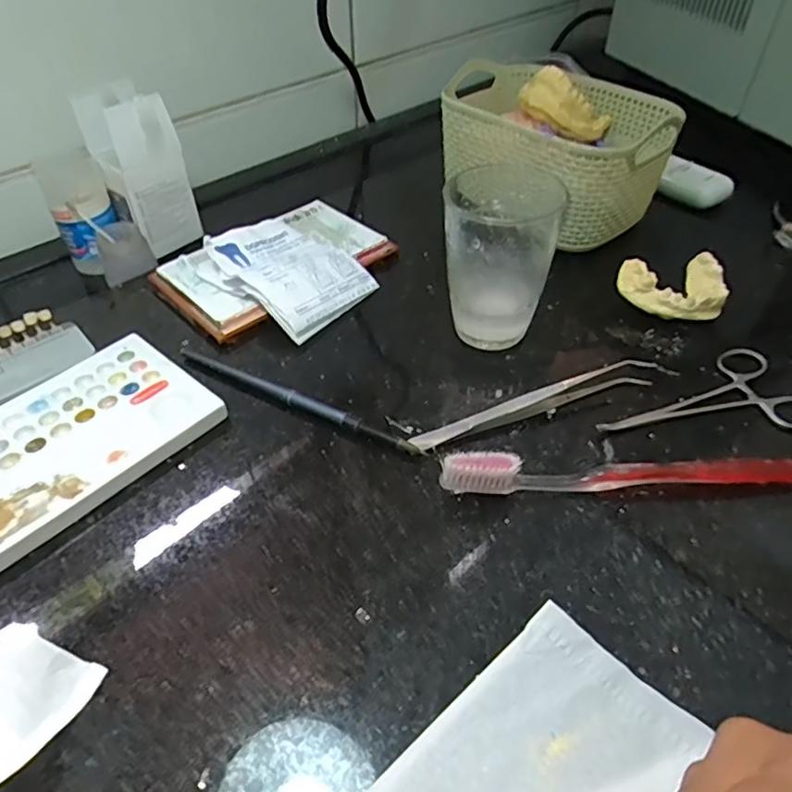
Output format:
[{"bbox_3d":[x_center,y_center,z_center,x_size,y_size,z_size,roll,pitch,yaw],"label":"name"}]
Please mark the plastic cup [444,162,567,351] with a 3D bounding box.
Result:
[{"bbox_3d":[0.062,-0.076,0.358,0.057,0.093,0.061,9,47,11],"label":"plastic cup"}]

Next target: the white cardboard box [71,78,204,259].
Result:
[{"bbox_3d":[-0.200,-0.176,0.479,0.053,0.116,0.058,-32,53,-26],"label":"white cardboard box"}]

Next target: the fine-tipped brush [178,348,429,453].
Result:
[{"bbox_3d":[-0.057,0.002,0.343,0.163,0.010,0.010,21,50,21],"label":"fine-tipped brush"}]

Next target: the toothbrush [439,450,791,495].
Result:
[{"bbox_3d":[0.115,0.036,0.292,0.184,0.026,0.011,-2,46,0],"label":"toothbrush"}]

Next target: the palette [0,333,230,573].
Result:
[{"bbox_3d":[-0.179,0.026,0.318,0.096,0.012,0.151,32,55,29],"label":"palette"}]

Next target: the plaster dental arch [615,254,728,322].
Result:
[{"bbox_3d":[0.182,-0.068,0.394,0.063,0.030,0.051,-11,46,-8],"label":"plaster dental arch"}]

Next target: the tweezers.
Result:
[{"bbox_3d":[0.085,0.001,0.335,0.161,0.016,0.014,-15,47,-12],"label":"tweezers"}]

